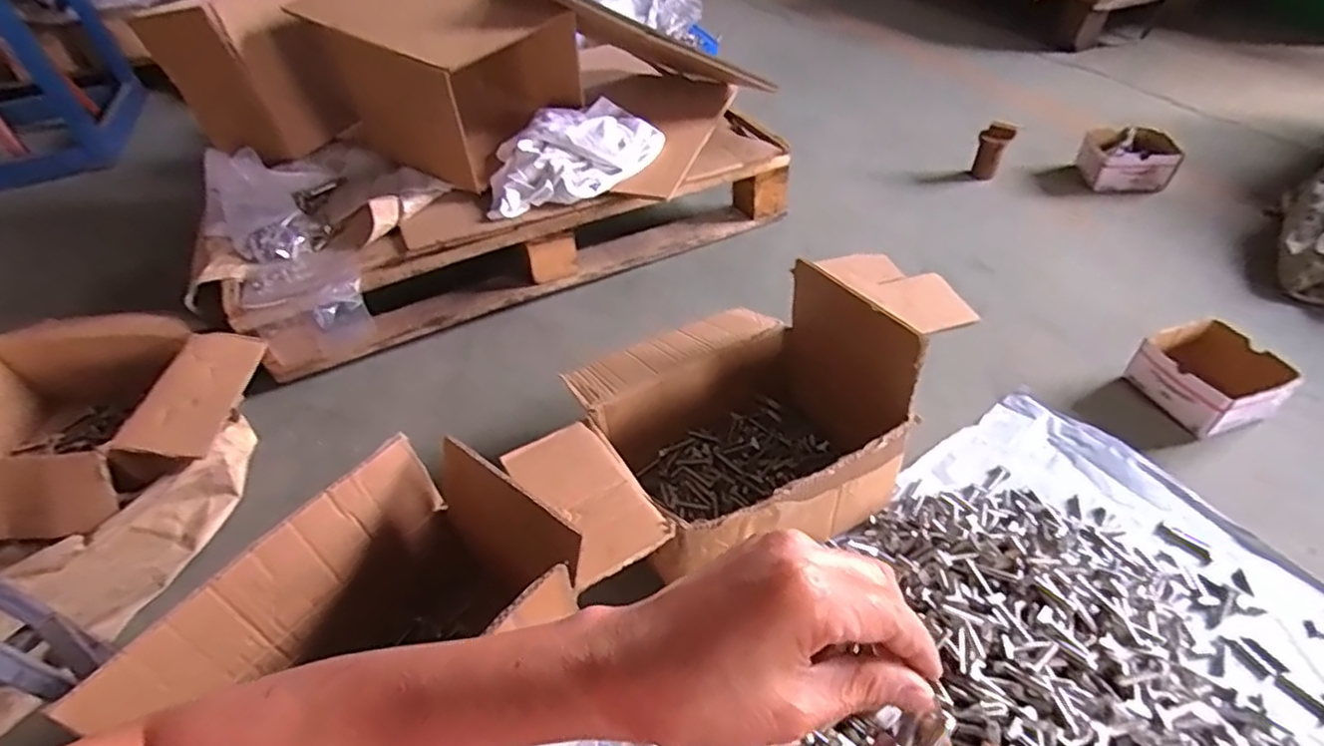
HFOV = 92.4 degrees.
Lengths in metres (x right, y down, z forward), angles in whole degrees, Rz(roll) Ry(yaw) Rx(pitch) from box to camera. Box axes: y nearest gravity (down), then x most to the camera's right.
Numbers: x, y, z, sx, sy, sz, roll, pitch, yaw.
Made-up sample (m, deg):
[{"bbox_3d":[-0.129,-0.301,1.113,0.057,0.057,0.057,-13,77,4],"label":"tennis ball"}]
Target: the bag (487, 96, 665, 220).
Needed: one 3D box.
[{"bbox_3d":[-0.168,-0.432,1.227,0.243,0.077,0.430,24,51,25],"label":"bag"}]

